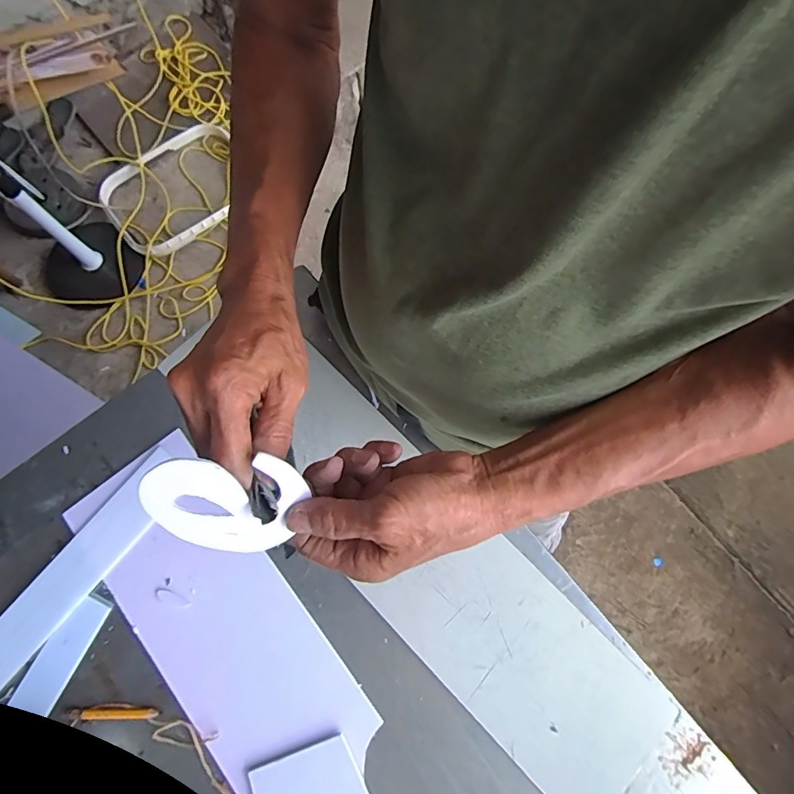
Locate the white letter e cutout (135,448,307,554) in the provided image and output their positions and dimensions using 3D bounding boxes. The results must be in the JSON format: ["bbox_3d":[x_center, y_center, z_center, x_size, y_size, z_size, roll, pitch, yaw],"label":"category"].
[{"bbox_3d":[-0.098,0.063,0.267,0.084,0.004,0.063,1,111,-20],"label":"white letter e cutout"}]

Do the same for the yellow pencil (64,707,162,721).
[{"bbox_3d":[-0.262,0.291,0.428,0.085,0.008,0.010,0,78,1],"label":"yellow pencil"}]

